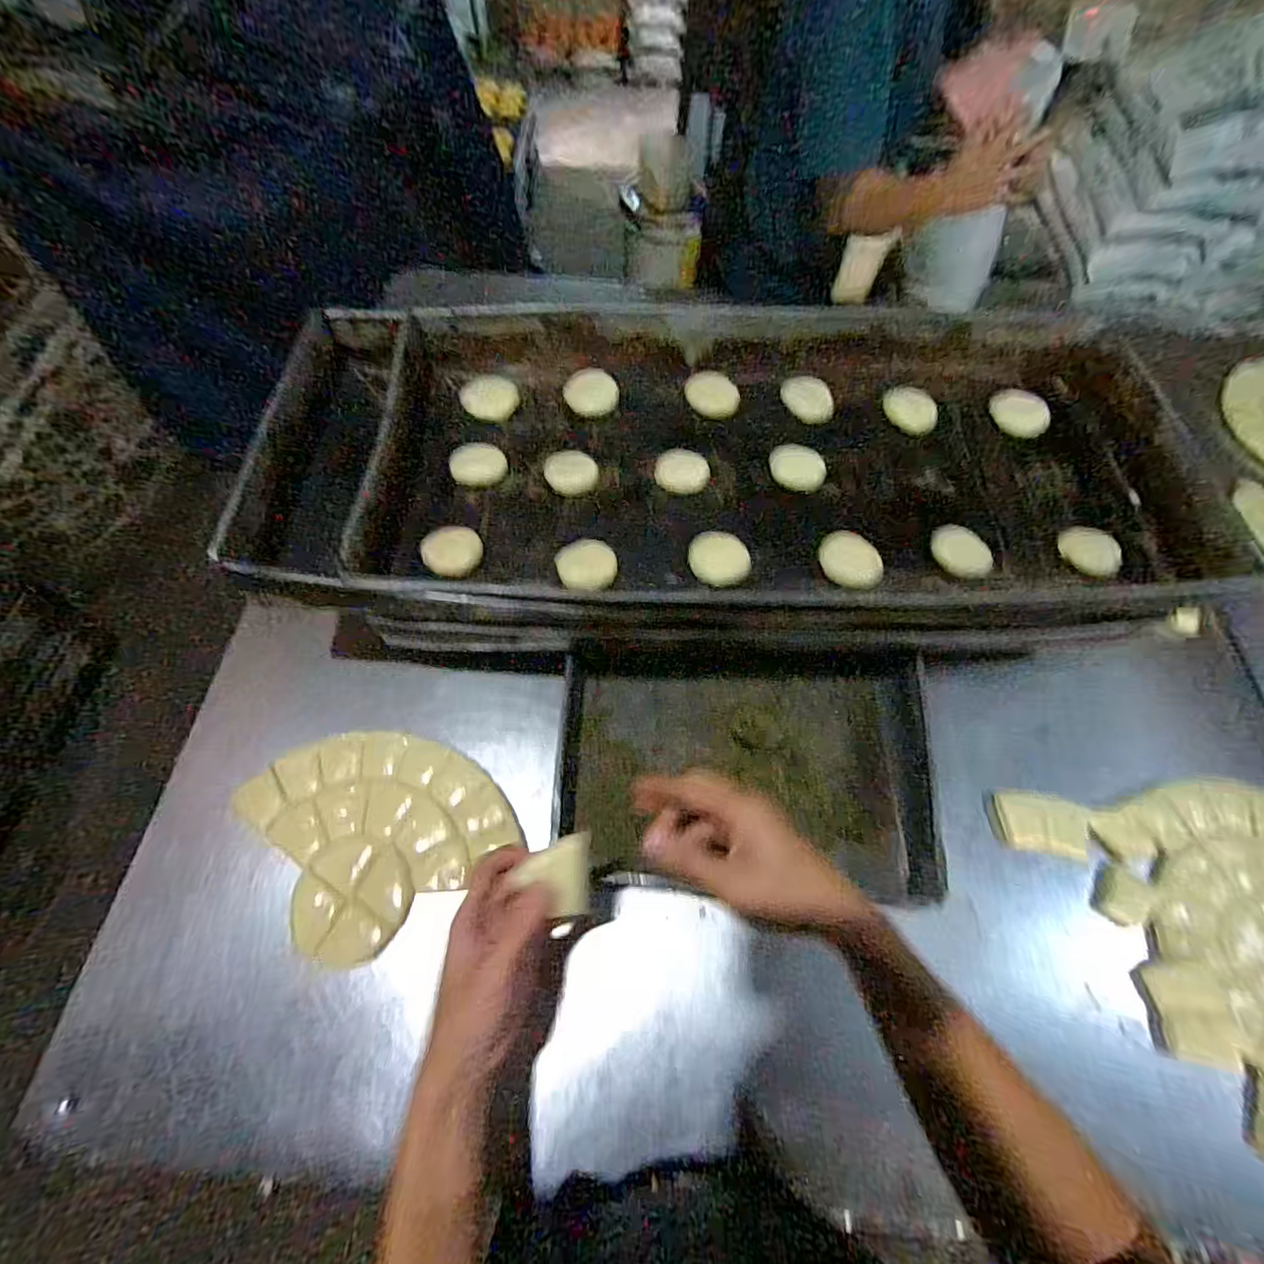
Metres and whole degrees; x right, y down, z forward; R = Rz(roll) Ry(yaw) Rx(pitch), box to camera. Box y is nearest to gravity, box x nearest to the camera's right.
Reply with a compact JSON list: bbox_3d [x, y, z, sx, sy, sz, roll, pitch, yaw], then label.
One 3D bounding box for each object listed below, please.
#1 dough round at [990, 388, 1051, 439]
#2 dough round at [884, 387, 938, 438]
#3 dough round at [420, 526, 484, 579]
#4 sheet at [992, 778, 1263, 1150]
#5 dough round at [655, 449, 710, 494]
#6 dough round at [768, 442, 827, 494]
[{"bbox_3d":[0.463,-0.262,0.670,0.071,0.020,0.071,1,63,-2],"label":"dough round"},{"bbox_3d":[0.329,-0.263,0.664,0.046,0.018,0.066,-40,71,-20],"label":"dough round"},{"bbox_3d":[-0.174,-0.077,0.555,0.054,0.029,0.049,-21,66,-12],"label":"dough round"},{"bbox_3d":[0.569,0.297,0.524,0.358,0.014,0.302,-3,63,-4],"label":"sheet"},{"bbox_3d":[0.054,-0.171,0.601,0.057,0.016,0.052,0,71,0],"label":"dough round"},{"bbox_3d":[0.179,-0.176,0.609,0.060,0.021,0.046,20,64,7],"label":"dough round"}]

